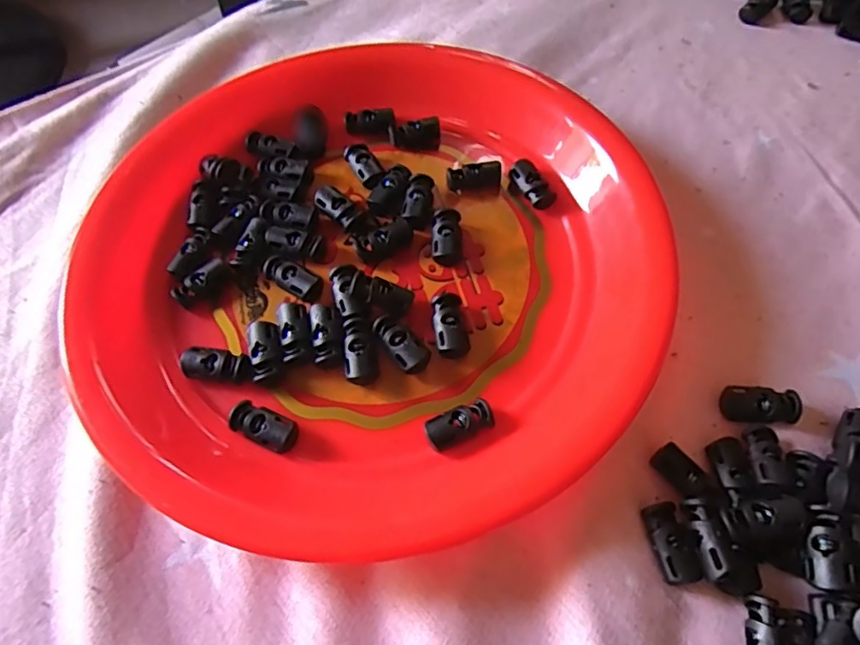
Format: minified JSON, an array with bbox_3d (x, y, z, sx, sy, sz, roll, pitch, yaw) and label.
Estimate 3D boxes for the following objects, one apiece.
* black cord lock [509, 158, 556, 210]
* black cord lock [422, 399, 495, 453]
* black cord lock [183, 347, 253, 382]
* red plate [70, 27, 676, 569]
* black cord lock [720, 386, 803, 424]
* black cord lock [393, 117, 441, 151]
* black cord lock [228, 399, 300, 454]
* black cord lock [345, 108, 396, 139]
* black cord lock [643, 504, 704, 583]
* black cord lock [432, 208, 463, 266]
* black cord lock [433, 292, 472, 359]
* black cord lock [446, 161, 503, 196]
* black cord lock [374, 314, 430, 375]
[{"bbox_3d":[0.051,-0.069,0.283,0.013,0.009,0.029,-25,64,-10],"label":"black cord lock"},{"bbox_3d":[0.012,0.041,0.226,0.027,0.008,0.013,-24,63,-10],"label":"black cord lock"},{"bbox_3d":[-0.090,0.018,0.242,0.030,0.009,0.013,7,63,7],"label":"black cord lock"},{"bbox_3d":[-0.027,-0.039,0.263,0.244,0.026,0.271,-3,62,1],"label":"red plate"},{"bbox_3d":[0.134,0.033,0.228,0.026,0.010,0.014,8,63,7],"label":"black cord lock"},{"bbox_3d":[-0.007,-0.102,0.303,0.025,0.009,0.013,-2,62,2],"label":"black cord lock"},{"bbox_3d":[-0.068,0.042,0.229,0.029,0.007,0.014,21,65,14],"label":"black cord lock"},{"bbox_3d":[-0.033,-0.108,0.306,0.027,0.007,0.017,0,62,3],"label":"black cord lock"},{"bbox_3d":[0.088,0.080,0.204,0.014,0.006,0.027,-10,62,-3],"label":"black cord lock"},{"bbox_3d":[0.008,-0.041,0.268,0.014,0.009,0.029,-2,62,2],"label":"black cord lock"},{"bbox_3d":[0.010,0.001,0.246,0.015,0.009,0.029,-6,62,0],"label":"black cord lock"},{"bbox_3d":[0.023,-0.072,0.286,0.027,0.009,0.013,-4,62,1],"label":"black cord lock"},{"bbox_3d":[-0.012,0.010,0.242,0.013,0.010,0.028,-36,66,-15],"label":"black cord lock"}]

